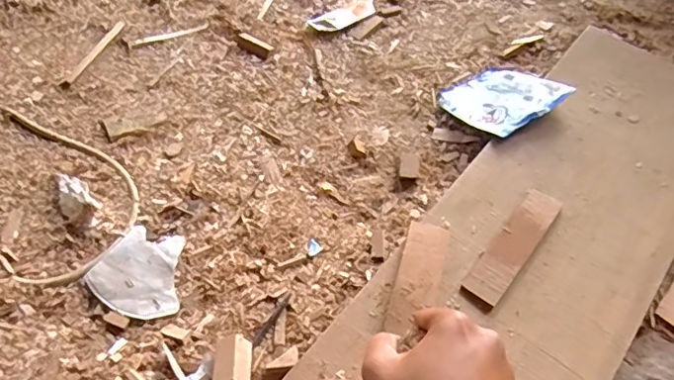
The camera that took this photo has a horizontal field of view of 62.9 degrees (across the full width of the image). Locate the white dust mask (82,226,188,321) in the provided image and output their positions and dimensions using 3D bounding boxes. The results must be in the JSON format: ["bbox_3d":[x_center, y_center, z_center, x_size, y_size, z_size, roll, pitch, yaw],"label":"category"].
[{"bbox_3d":[-0.252,0.103,0.707,0.116,0.022,0.114,2,54,-3],"label":"white dust mask"}]

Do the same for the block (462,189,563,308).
[{"bbox_3d":[0.226,0.066,0.695,0.046,0.014,0.186,35,59,19],"label":"block"}]

